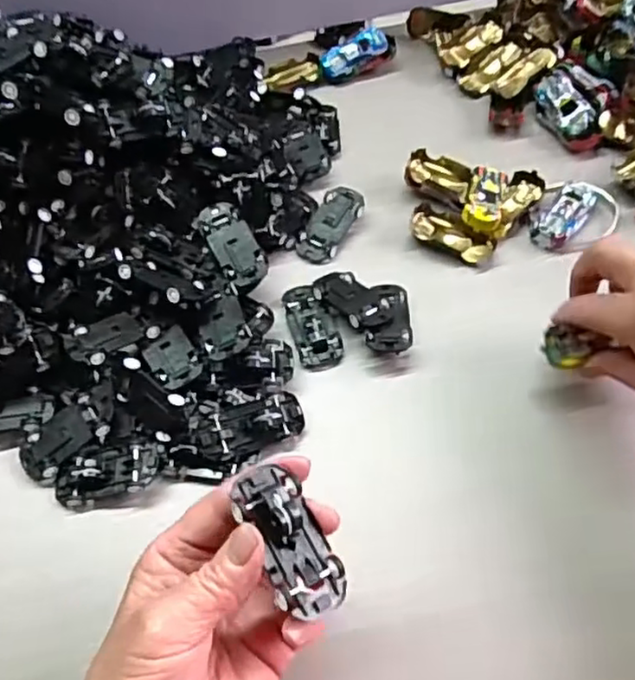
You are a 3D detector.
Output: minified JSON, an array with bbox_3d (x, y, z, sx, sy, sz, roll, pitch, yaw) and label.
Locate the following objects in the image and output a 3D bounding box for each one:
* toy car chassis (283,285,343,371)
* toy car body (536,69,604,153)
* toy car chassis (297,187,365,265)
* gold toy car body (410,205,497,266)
[{"bbox_3d":[-0.003,-0.011,0.439,0.030,0.014,0.066,-14,57,-5],"label":"toy car chassis"},{"bbox_3d":[0.204,-0.186,0.526,0.033,0.022,0.075,-18,57,-8],"label":"toy car body"},{"bbox_3d":[0.010,-0.086,0.485,0.029,0.009,0.066,27,75,20],"label":"toy car chassis"},{"bbox_3d":[0.099,-0.077,0.473,0.063,0.016,0.028,27,63,20],"label":"gold toy car body"}]

